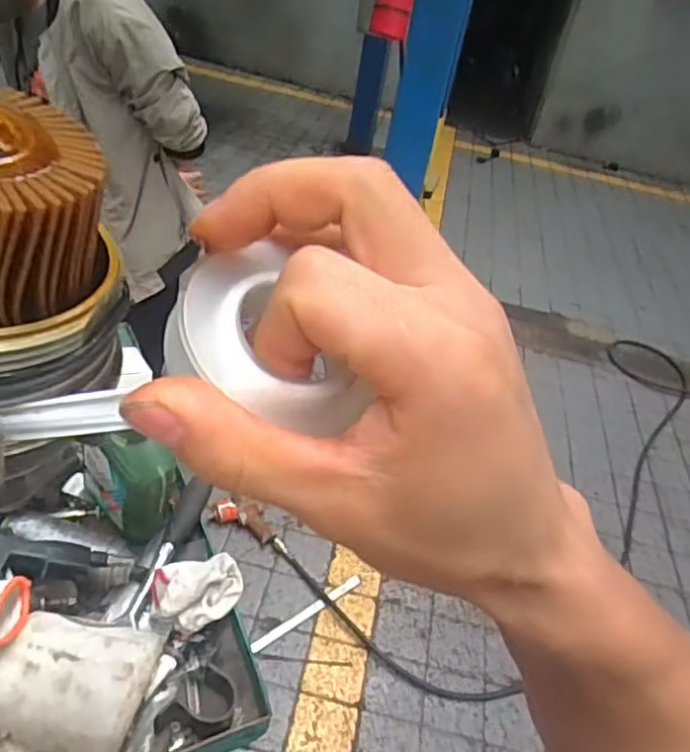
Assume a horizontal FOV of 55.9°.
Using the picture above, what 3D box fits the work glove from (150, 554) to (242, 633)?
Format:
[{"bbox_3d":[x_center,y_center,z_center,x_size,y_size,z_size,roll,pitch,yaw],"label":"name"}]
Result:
[{"bbox_3d":[-0.162,0.232,0.708,0.091,0.034,0.073,1,39,-15],"label":"work glove"}]

